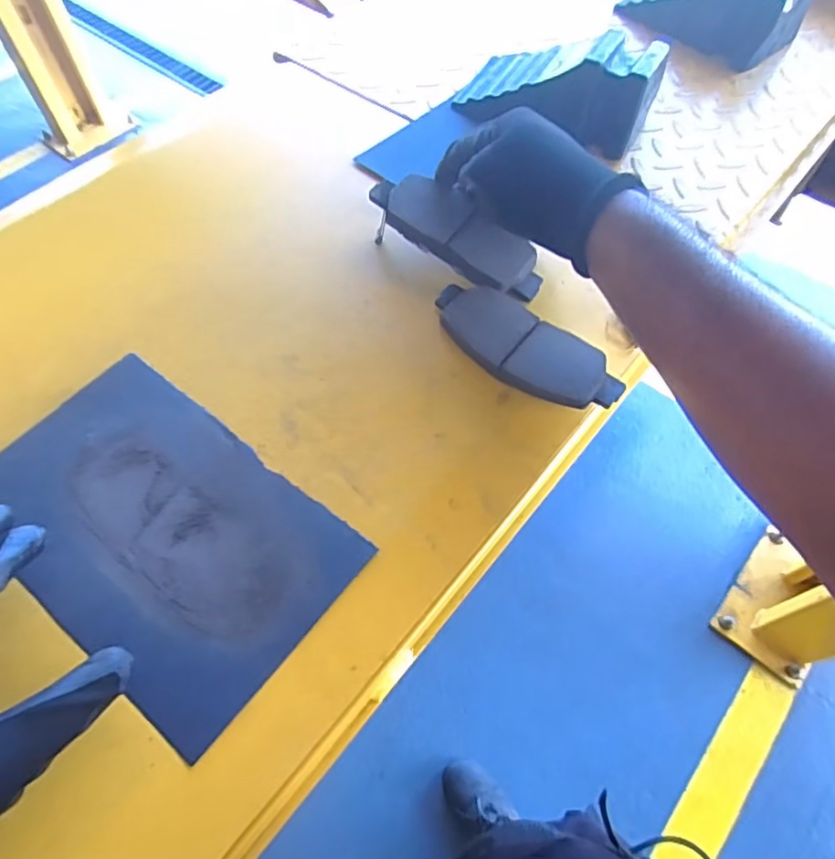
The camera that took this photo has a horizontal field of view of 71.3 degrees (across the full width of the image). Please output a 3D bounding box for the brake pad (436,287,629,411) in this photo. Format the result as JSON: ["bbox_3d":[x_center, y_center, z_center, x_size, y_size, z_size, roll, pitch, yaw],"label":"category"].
[{"bbox_3d":[0.075,-0.061,0.403,0.141,0.016,0.071,33,65,18],"label":"brake pad"}]

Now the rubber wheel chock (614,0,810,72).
[{"bbox_3d":[0.310,-0.457,0.615,0.099,0.065,0.170,-36,66,-19],"label":"rubber wheel chock"}]

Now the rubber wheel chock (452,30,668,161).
[{"bbox_3d":[0.126,-0.314,0.537,0.178,0.074,0.096,25,61,27],"label":"rubber wheel chock"}]

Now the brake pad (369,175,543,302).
[{"bbox_3d":[0.030,-0.147,0.440,0.144,0.020,0.050,31,81,4],"label":"brake pad"}]

